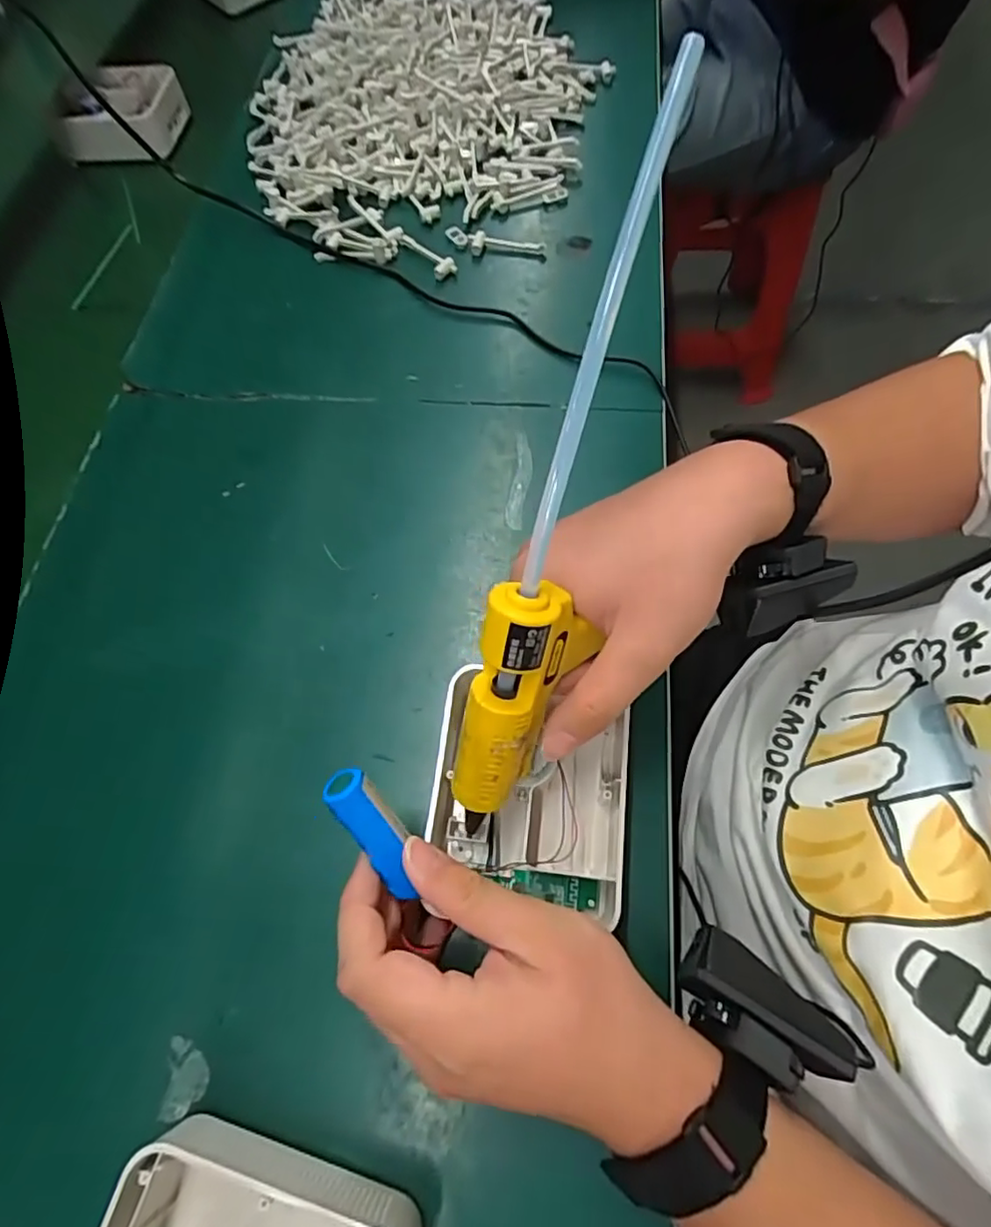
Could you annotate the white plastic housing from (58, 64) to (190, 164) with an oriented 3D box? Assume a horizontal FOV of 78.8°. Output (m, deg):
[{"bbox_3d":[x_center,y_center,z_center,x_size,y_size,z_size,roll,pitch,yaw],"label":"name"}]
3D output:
[{"bbox_3d":[-0.403,-0.534,0.643,0.108,0.044,0.102,3,66,4],"label":"white plastic housing"}]

